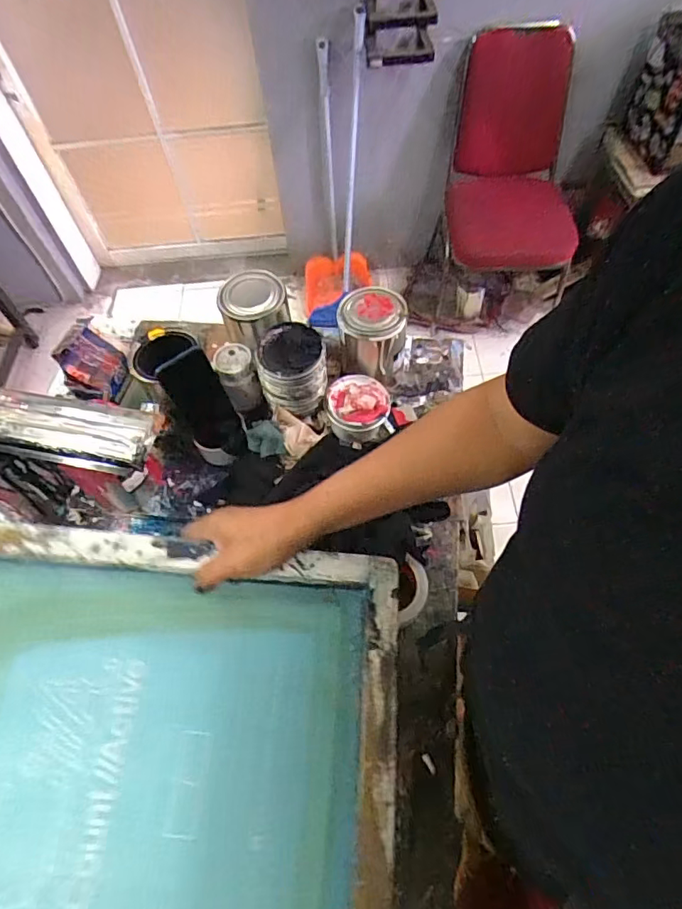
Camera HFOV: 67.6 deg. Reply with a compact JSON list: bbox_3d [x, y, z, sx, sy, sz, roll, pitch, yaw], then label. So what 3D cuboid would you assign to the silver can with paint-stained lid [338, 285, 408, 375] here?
[{"bbox_3d":[0.052,-0.194,0.843,0.103,0.134,0.095,-2,59,3],"label":"silver can with paint-stained lid"}]

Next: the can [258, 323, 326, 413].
[{"bbox_3d":[-0.077,-0.133,0.800,0.108,0.106,0.091,-20,60,-8],"label":"can"}]

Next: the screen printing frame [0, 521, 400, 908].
[{"bbox_3d":[-0.207,0.265,0.417,0.498,0.037,0.397,6,61,-3],"label":"screen printing frame"}]

